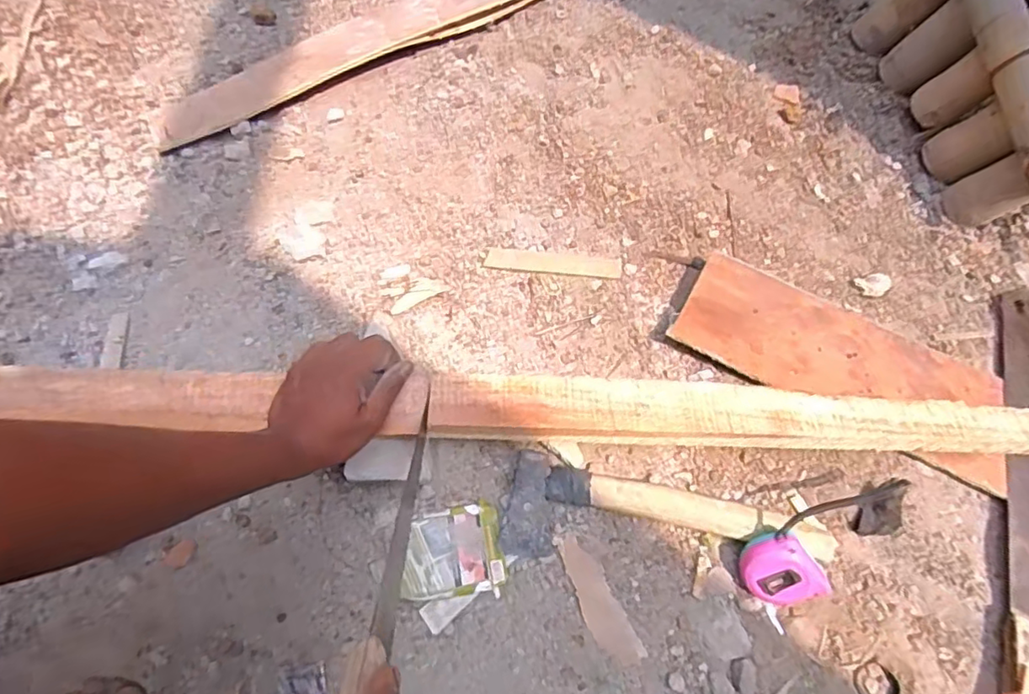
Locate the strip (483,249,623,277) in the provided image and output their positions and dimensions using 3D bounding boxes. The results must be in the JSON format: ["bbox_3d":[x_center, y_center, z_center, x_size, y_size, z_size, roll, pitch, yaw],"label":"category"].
[{"bbox_3d":[0.047,-0.103,0.709,0.164,0.006,0.026,5,68,4],"label":"strip"}]

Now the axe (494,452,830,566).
[{"bbox_3d":[0.150,0.172,0.578,0.317,0.028,0.098,4,68,4],"label":"axe"}]

